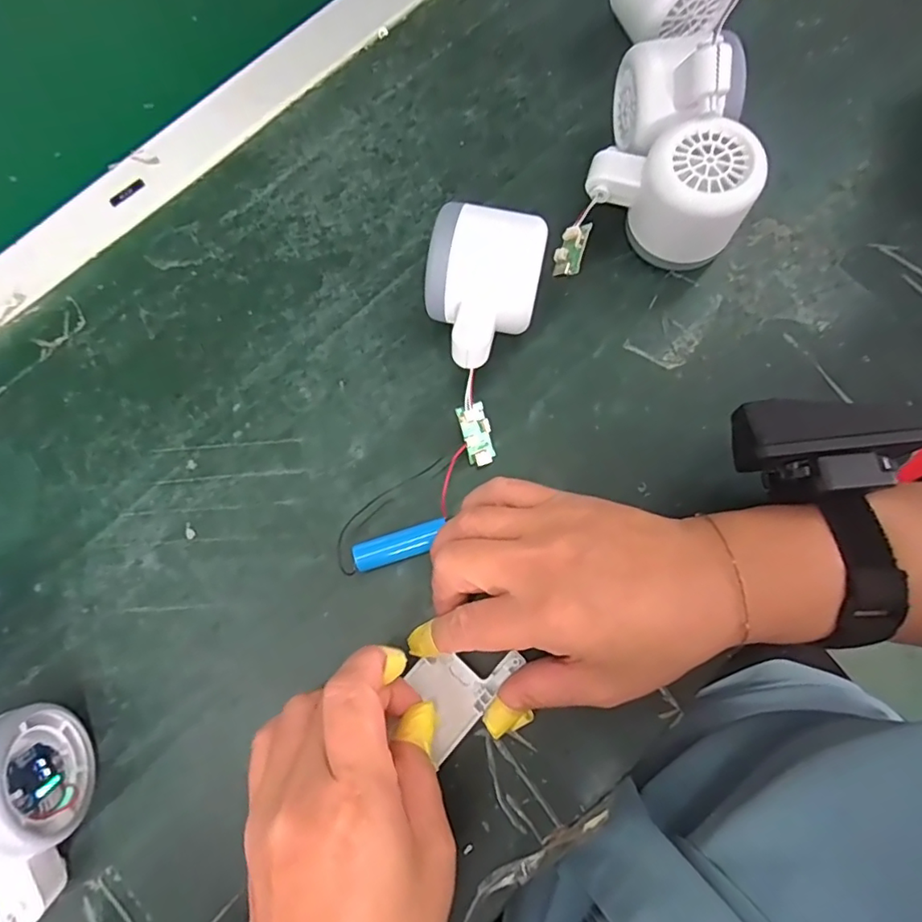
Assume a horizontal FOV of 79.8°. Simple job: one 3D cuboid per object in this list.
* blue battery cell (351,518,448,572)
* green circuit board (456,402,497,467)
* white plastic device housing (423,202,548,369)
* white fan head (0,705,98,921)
[{"bbox_3d":[-0.030,0.043,0.281,0.047,0.013,0.014,-19,78,-3],"label":"blue battery cell"},{"bbox_3d":[0.009,-0.014,0.291,0.015,0.005,0.032,-16,96,-2],"label":"green circuit board"},{"bbox_3d":[0.010,-0.085,0.289,0.055,0.055,0.076,11,78,4],"label":"white plastic device housing"},{"bbox_3d":[-0.198,0.154,0.235,0.053,0.064,0.083,-16,78,-2],"label":"white fan head"}]

